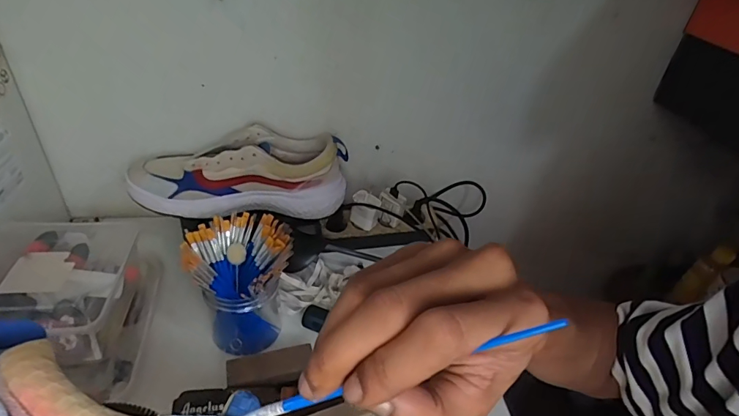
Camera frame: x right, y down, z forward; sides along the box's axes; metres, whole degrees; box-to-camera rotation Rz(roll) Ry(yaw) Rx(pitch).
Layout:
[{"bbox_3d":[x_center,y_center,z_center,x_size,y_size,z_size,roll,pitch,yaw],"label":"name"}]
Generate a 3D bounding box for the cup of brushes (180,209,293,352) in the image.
[{"bbox_3d":[-0.152,0.092,0.518,0.115,0.143,0.103,1,37,-7],"label":"cup of brushes"}]

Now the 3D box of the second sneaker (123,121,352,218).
[{"bbox_3d":[-0.179,-0.052,0.607,0.289,0.093,0.088,-1,37,-10],"label":"second sneaker"}]

